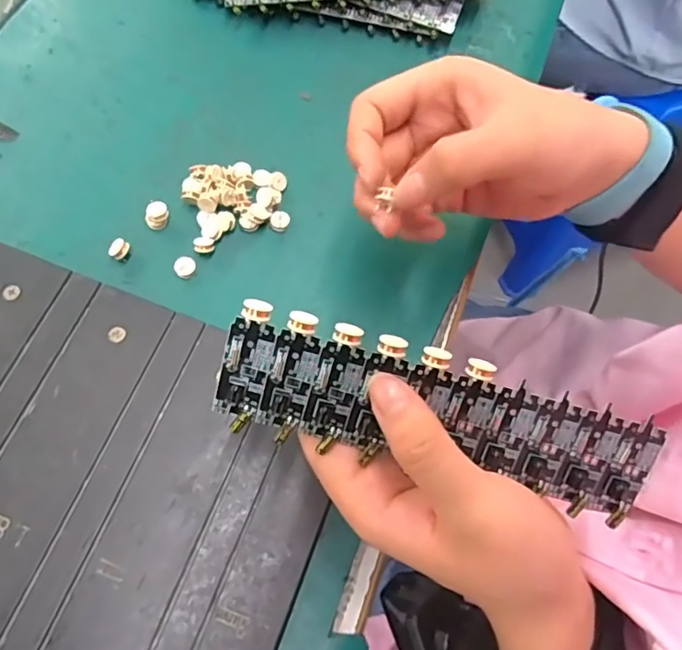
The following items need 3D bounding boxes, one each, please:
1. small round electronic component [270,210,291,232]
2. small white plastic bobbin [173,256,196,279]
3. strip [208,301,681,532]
[{"bbox_3d":[-0.032,-0.055,0.294,0.010,0.005,0.012,29,70,9],"label":"small round electronic component"},{"bbox_3d":[-0.079,-0.029,0.280,0.010,0.005,0.010,1,69,-2],"label":"small white plastic bobbin"},{"bbox_3d":[0.036,0.031,0.194,0.155,0.005,0.043,15,106,-3],"label":"strip"}]

